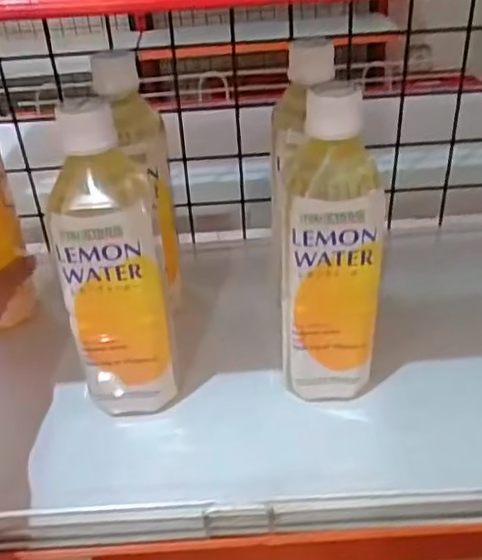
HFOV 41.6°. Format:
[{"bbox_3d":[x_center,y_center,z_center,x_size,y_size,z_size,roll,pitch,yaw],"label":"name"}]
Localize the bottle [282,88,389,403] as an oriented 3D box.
[{"bbox_3d":[0.056,-0.019,0.393,0.059,0.197,0.053,-1,35,4],"label":"bottle"}]

